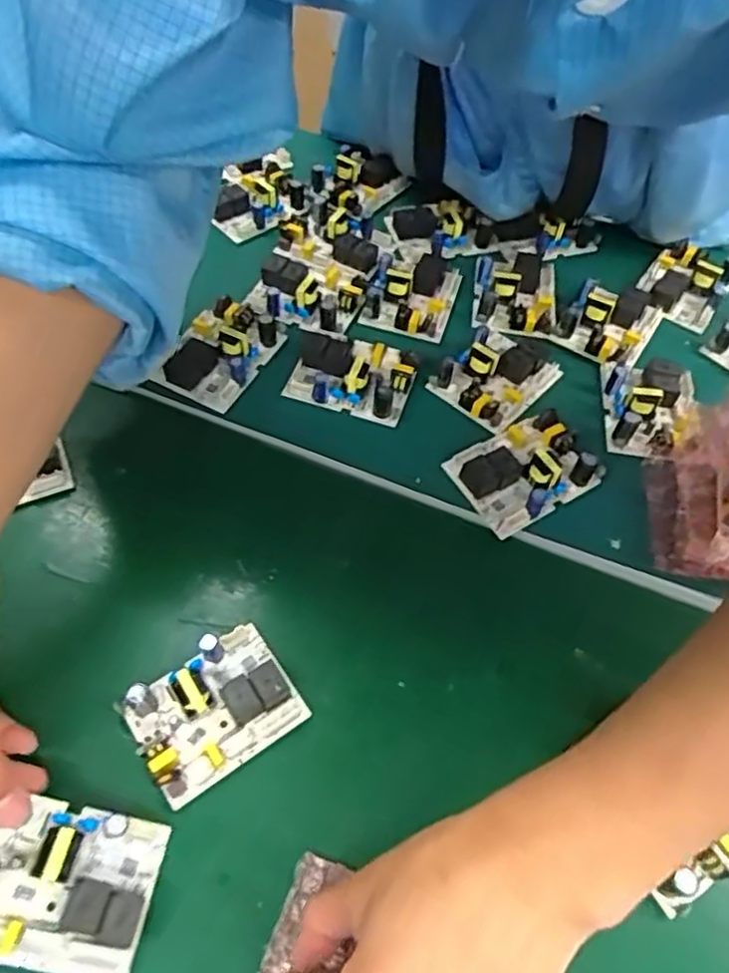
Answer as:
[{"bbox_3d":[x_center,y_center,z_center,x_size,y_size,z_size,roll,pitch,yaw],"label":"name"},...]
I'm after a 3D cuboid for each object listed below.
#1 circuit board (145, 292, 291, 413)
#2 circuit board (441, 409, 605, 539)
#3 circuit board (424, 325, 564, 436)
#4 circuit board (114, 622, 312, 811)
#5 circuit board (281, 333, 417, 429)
[{"bbox_3d":[-0.099,-0.093,0.459,0.059,0.025,0.080,24,59,13],"label":"circuit board"},{"bbox_3d":[0.099,-0.011,0.418,0.077,0.026,0.060,-25,61,-17],"label":"circuit board"},{"bbox_3d":[0.091,-0.080,0.461,0.061,0.022,0.081,38,63,20],"label":"circuit board"},{"bbox_3d":[-0.079,0.111,0.348,0.079,0.025,0.064,-30,63,-20],"label":"circuit board"},{"bbox_3d":[-0.008,-0.078,0.452,0.080,0.025,0.058,14,58,7],"label":"circuit board"}]

